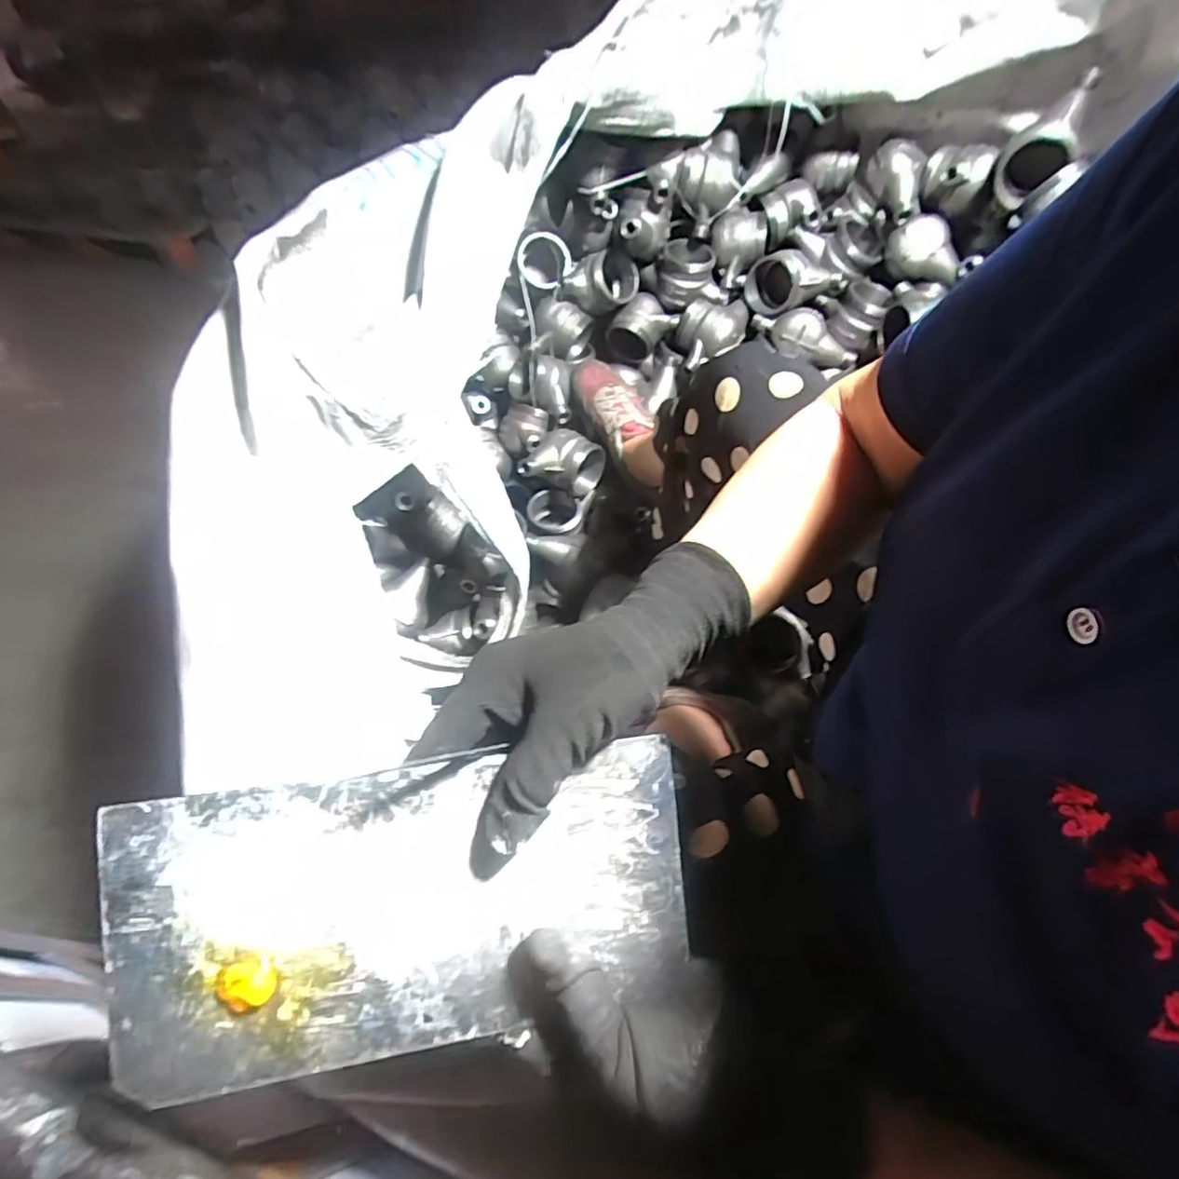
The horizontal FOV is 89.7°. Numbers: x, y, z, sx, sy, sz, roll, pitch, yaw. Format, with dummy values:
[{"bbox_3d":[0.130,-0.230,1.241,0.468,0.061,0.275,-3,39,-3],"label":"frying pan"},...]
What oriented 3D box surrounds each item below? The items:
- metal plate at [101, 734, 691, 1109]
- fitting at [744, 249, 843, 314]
[{"bbox_3d":[-0.073,0.136,0.257,0.234,0.004,0.117,-5,87,-11],"label":"metal plate"},{"bbox_3d":[0.296,-0.453,0.869,0.125,0.065,0.074,-5,53,0],"label":"fitting"}]

